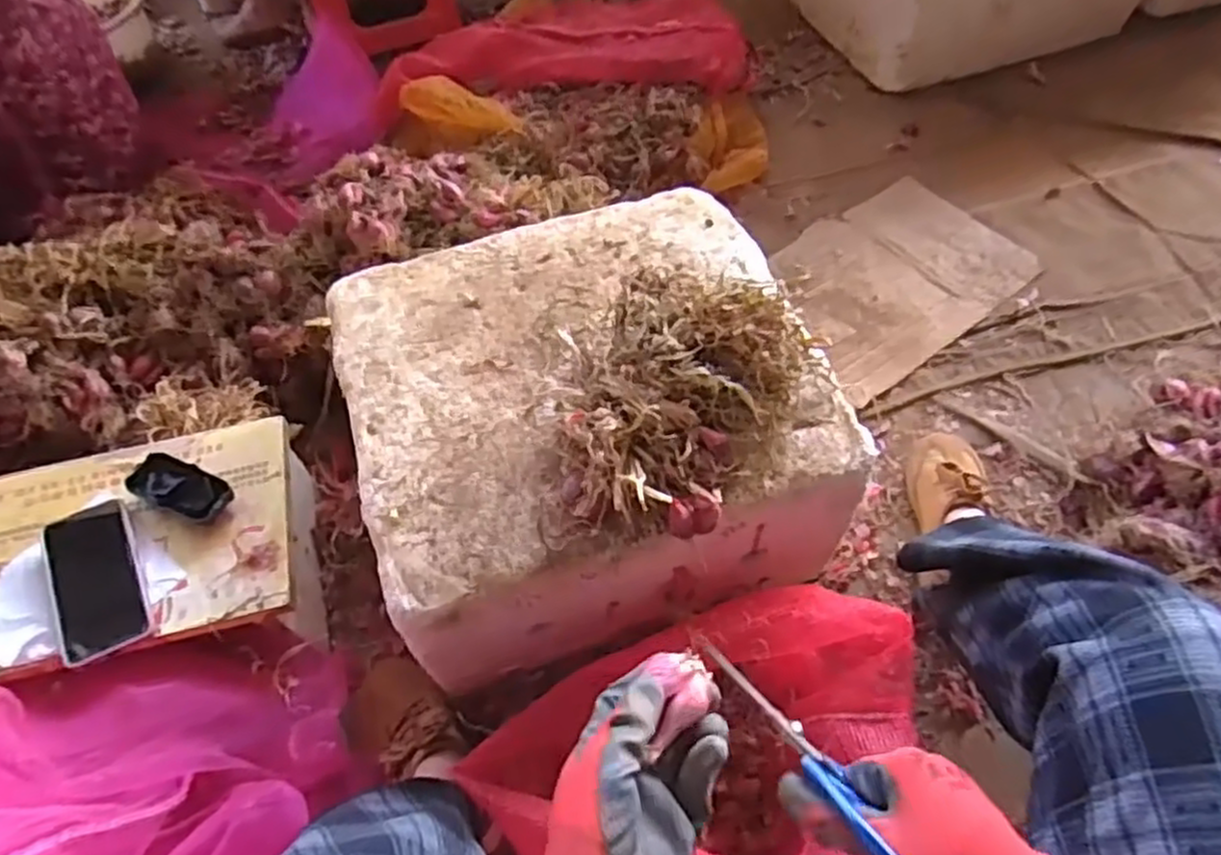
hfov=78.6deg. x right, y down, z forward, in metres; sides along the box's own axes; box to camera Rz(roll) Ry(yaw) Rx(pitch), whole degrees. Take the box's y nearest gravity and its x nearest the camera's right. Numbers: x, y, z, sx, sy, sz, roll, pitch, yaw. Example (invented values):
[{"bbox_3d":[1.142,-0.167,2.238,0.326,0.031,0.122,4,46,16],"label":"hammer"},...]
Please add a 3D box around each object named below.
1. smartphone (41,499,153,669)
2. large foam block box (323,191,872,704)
[{"bbox_3d":[-0.492,0.146,0.713,0.078,0.011,0.152,-23,65,-20],"label":"smartphone"},{"bbox_3d":[-0.020,0.001,0.778,0.438,0.231,0.419,-17,57,-9],"label":"large foam block box"}]

